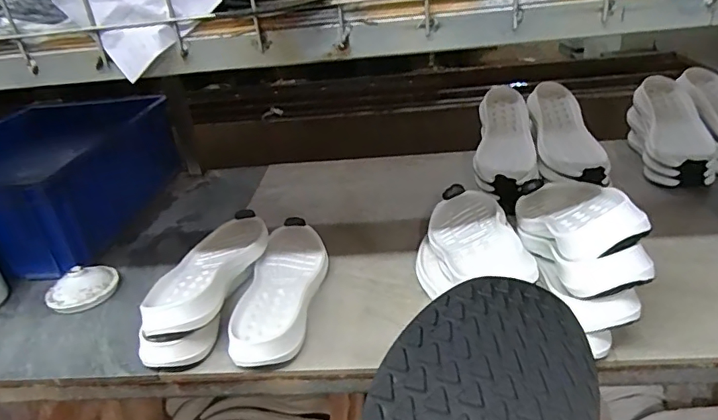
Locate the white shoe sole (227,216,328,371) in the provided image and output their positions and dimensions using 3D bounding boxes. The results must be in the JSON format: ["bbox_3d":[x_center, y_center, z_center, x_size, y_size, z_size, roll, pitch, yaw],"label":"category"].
[{"bbox_3d":[-0.105,0.099,0.716,0.102,0.034,0.310,-4,29,4],"label":"white shoe sole"}]

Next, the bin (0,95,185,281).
[{"bbox_3d":[-0.608,-0.046,0.999,0.376,0.169,0.555,-5,29,3],"label":"bin"}]

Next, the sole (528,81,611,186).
[{"bbox_3d":[0.380,-0.146,0.933,0.099,0.039,0.313,-5,44,6],"label":"sole"}]

